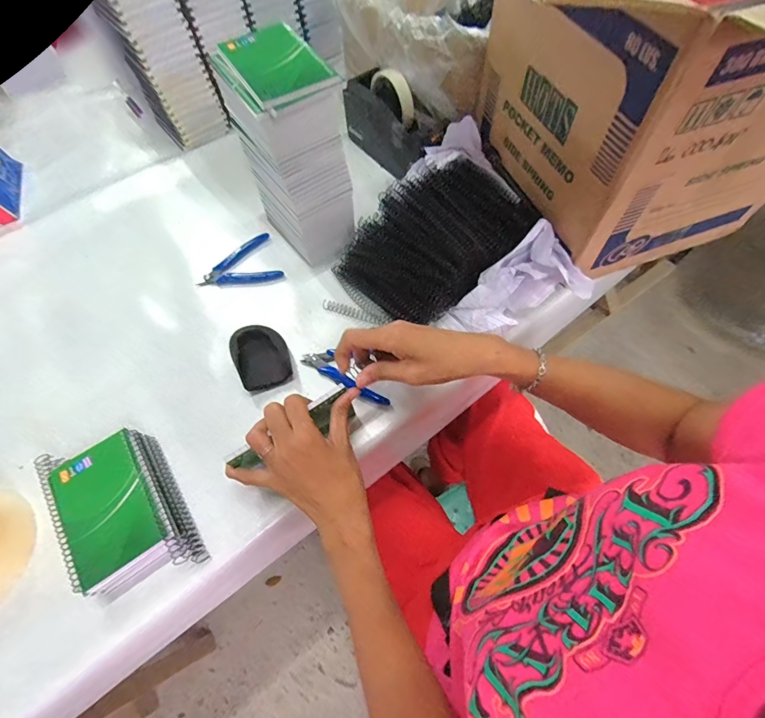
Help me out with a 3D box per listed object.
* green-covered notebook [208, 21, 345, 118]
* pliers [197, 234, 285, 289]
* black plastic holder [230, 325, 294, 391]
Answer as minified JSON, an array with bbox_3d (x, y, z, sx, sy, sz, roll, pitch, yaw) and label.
[{"bbox_3d":[-0.114,-0.302,0.399,0.090,0.020,0.129,-31,65,-12],"label":"green-covered notebook"},{"bbox_3d":[-0.208,-0.144,0.571,0.113,0.010,0.087,-12,63,-3],"label":"pliers"},{"bbox_3d":[-0.152,-0.002,0.494,0.063,0.027,0.087,-27,65,-11],"label":"black plastic holder"}]

